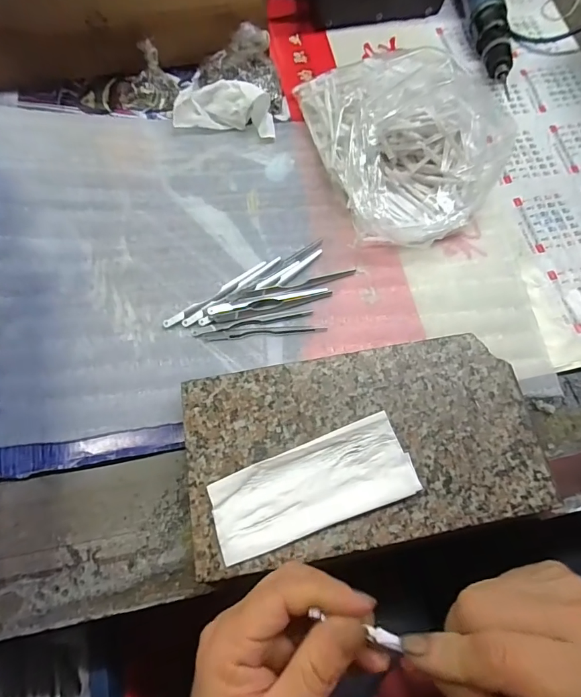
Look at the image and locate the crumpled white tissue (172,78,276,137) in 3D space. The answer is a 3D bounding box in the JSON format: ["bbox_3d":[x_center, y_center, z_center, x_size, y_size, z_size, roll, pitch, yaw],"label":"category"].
[{"bbox_3d":[-0.066,-0.235,0.400,0.095,0.043,0.042,0,71,0],"label":"crumpled white tissue"}]

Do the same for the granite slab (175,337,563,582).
[{"bbox_3d":[0.049,0.070,0.297,0.238,0.035,0.130,-10,72,-4],"label":"granite slab"}]

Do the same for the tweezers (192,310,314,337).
[{"bbox_3d":[-0.032,-0.023,0.344,0.103,0.004,0.007,-11,72,-4],"label":"tweezers"}]

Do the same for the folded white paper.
[{"bbox_3d":[0.014,0.091,0.268,0.130,0.014,0.054,-21,73,-7],"label":"folded white paper"}]

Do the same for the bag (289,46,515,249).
[{"bbox_3d":[0.101,-0.193,0.366,0.134,0.078,0.210,-16,72,-6],"label":"bag"}]

